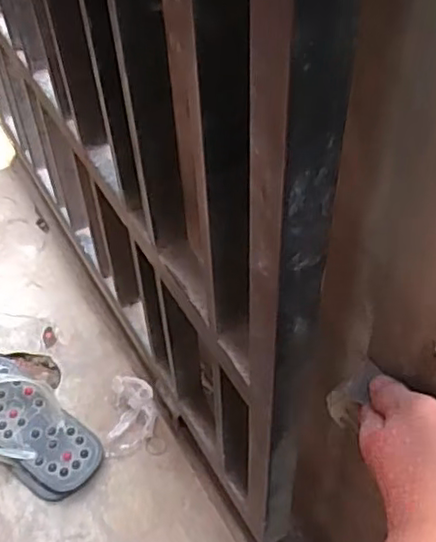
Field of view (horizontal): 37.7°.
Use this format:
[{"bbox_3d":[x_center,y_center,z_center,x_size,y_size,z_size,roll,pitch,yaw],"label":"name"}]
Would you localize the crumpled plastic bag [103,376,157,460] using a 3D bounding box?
[{"bbox_3d":[-0.125,0.210,0.920,0.069,0.046,0.107,2,51,4],"label":"crumpled plastic bag"}]

